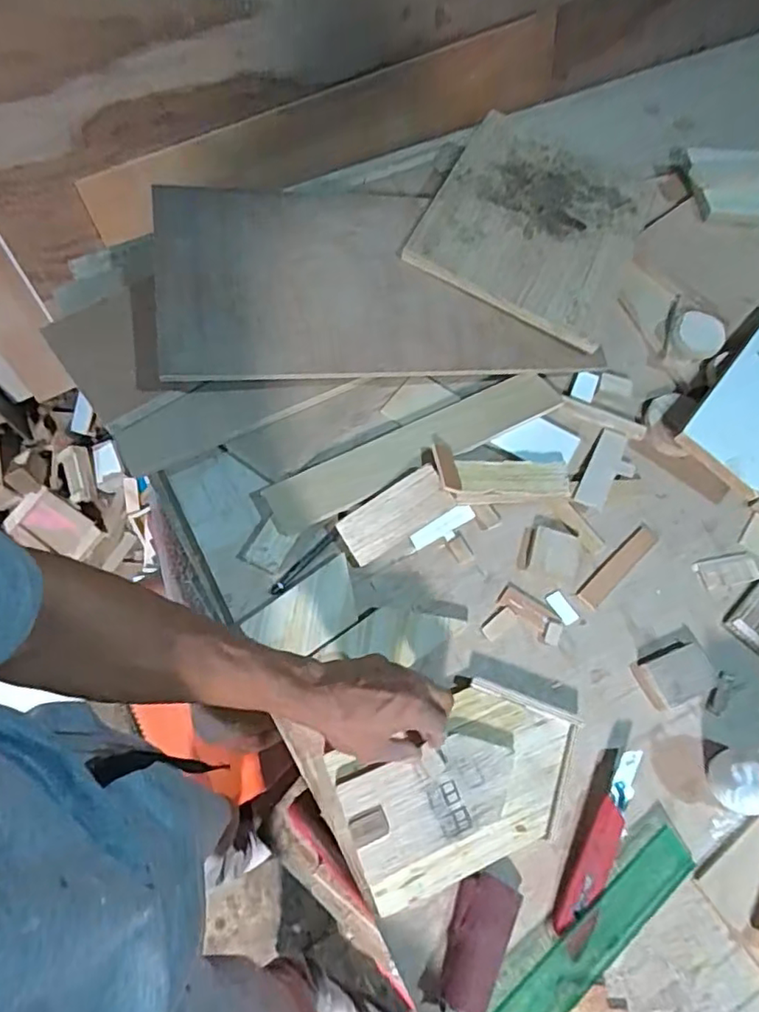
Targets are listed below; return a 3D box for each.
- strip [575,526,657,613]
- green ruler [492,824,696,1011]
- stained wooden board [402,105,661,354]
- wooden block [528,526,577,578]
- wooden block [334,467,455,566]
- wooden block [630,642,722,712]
[{"bbox_3d":[0.273,0.069,0.672,0.123,0.004,0.027,-41,74,-18],"label":"strip"},{"bbox_3d":[0.181,0.387,0.513,0.252,0.009,0.049,-34,84,-18],"label":"green ruler"},{"bbox_3d":[0.218,-0.394,0.806,0.271,0.019,0.358,26,65,-1],"label":"stained wooden board"},{"bbox_3d":[0.194,0.051,0.654,0.052,0.007,0.050,13,66,3],"label":"wooden block"},{"bbox_3d":[0.016,0.013,0.651,0.129,0.020,0.055,-33,71,-1],"label":"wooden block"},{"bbox_3d":[0.309,0.174,0.611,0.075,0.020,0.054,-19,68,-11],"label":"wooden block"}]

